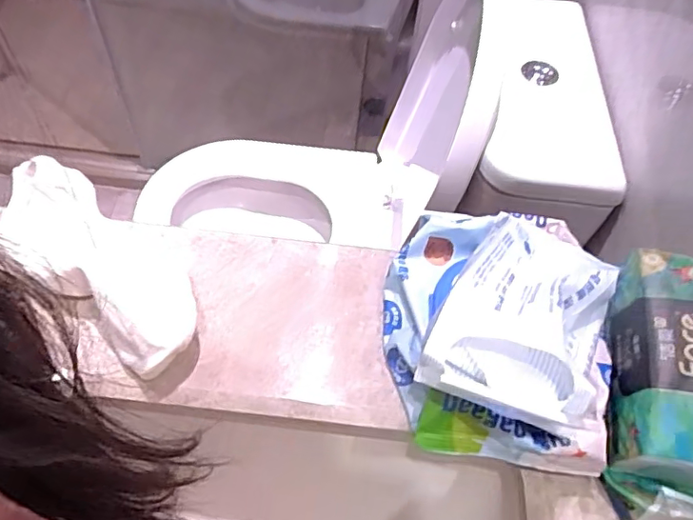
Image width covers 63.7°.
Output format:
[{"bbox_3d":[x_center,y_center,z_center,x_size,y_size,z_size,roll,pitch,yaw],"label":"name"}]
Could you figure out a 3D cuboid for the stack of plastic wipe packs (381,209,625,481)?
[{"bbox_3d":[0.098,0.039,0.356,0.138,0.092,0.160,8,56,1],"label":"stack of plastic wipe packs"}]

